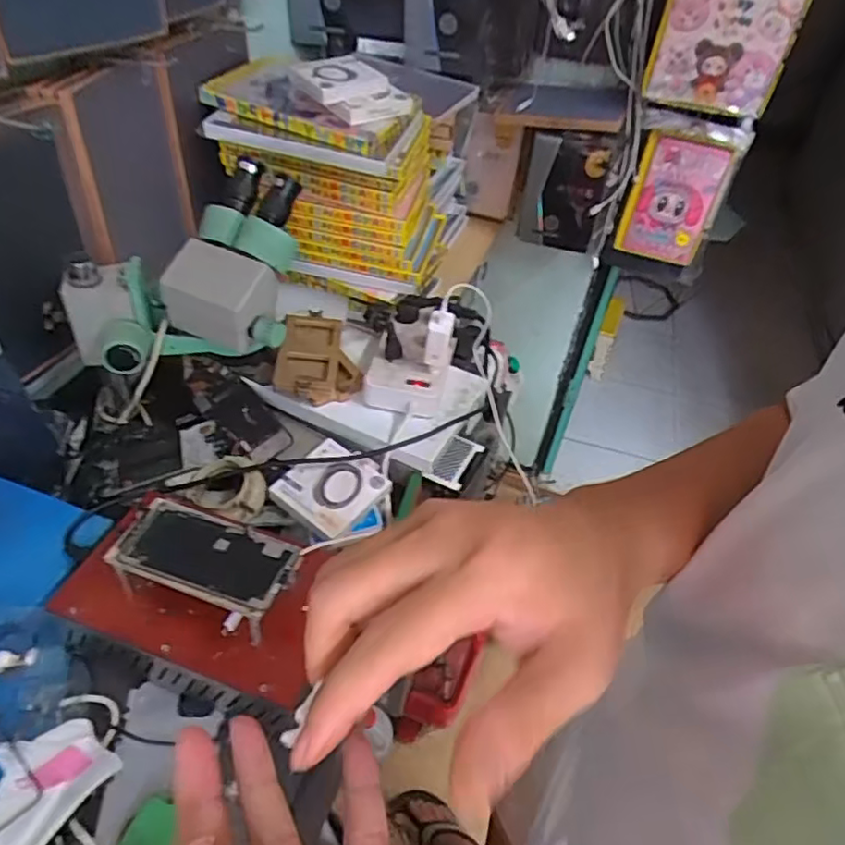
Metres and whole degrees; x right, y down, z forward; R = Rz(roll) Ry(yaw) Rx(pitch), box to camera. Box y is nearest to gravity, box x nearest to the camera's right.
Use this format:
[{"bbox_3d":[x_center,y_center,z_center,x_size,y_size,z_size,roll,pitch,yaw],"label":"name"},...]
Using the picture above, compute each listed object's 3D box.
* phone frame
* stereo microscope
[{"bbox_3d":[-0.203,0.122,0.595,0.167,0.011,0.078,16,43,9],"label":"phone frame"},{"bbox_3d":[-0.278,-0.177,0.750,0.260,0.173,0.165,-4,43,-12],"label":"stereo microscope"}]

